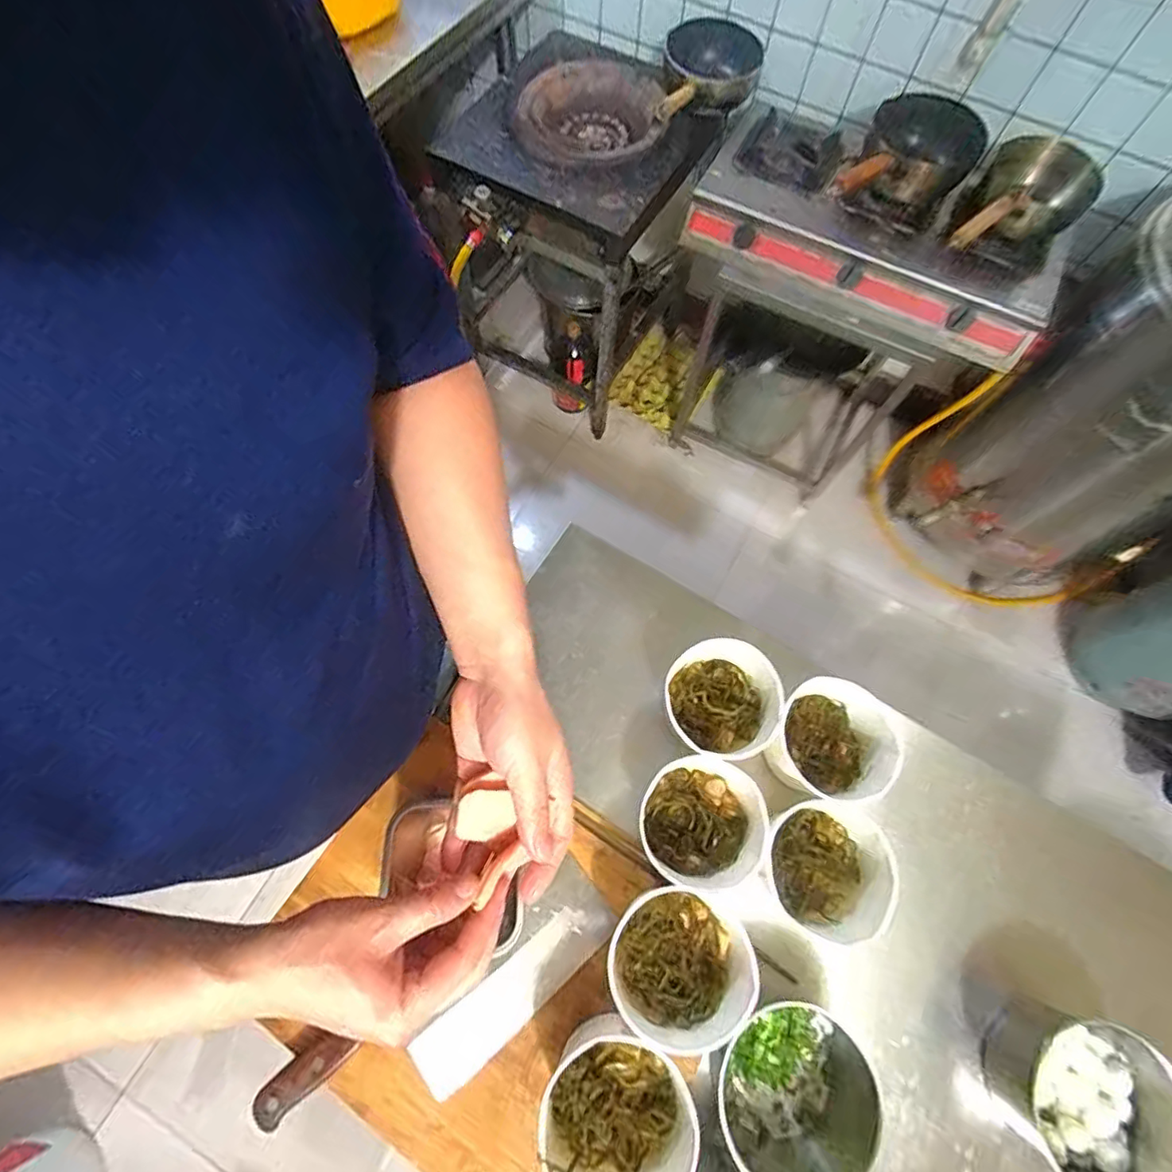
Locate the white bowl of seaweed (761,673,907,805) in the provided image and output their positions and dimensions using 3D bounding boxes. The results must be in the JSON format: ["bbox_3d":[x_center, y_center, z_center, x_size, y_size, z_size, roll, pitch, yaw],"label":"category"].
[{"bbox_3d":[0.258,0.163,0.589,0.118,0.072,0.121,1,70,-1],"label":"white bowl of seaweed"}]

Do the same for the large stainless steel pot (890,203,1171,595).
[{"bbox_3d":[1.098,-0.328,1.207,0.453,0.771,0.477,-39,75,-14],"label":"large stainless steel pot"}]

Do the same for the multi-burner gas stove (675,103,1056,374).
[{"bbox_3d":[0.570,-0.720,1.110,0.697,0.186,0.365,23,71,7],"label":"multi-burner gas stove"}]

